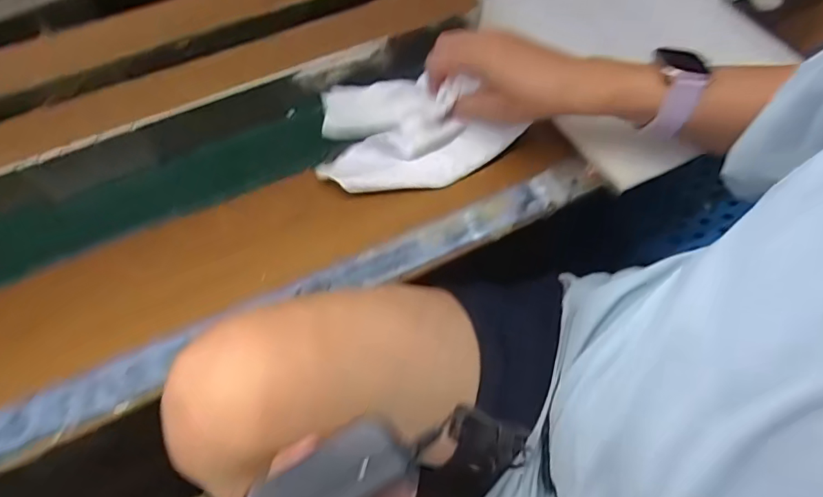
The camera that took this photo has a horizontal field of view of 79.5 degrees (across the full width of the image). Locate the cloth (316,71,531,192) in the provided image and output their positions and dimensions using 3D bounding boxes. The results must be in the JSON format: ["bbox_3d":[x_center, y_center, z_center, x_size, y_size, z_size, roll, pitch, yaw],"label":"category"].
[{"bbox_3d":[0.008,-0.117,0.453,0.179,0.062,0.115,-2,64,-4],"label":"cloth"}]

